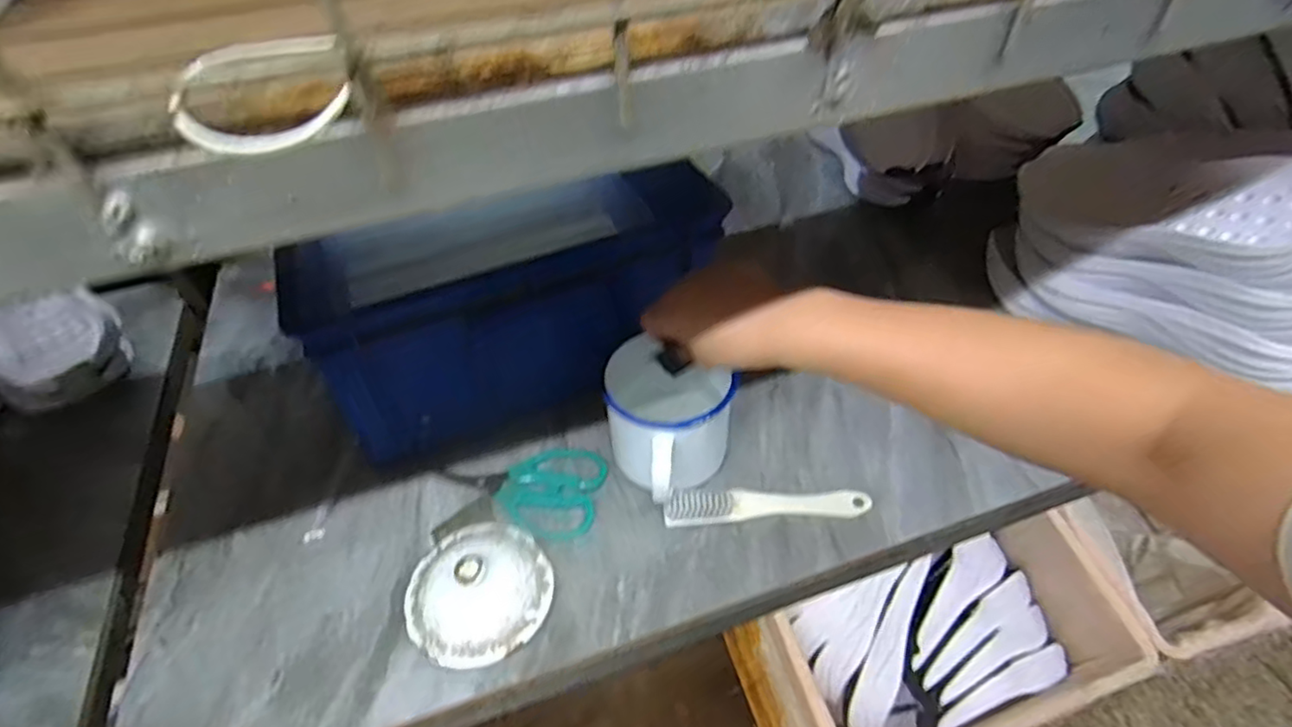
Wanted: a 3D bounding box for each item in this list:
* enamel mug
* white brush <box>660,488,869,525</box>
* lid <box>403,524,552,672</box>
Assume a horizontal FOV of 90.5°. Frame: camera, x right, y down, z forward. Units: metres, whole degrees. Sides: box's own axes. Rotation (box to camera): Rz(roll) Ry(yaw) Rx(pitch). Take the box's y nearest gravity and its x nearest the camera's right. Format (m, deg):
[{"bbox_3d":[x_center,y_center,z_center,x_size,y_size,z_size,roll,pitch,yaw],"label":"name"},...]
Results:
[{"bbox_3d":[0.015,0.048,0.516,0.091,0.094,0.122,10,47,12],"label":"enamel mug"},{"bbox_3d":[0.096,0.112,0.510,0.161,0.014,0.028,-3,45,-1],"label":"white brush"},{"bbox_3d":[-0.121,0.156,0.454,0.099,0.048,0.102,-1,45,1],"label":"lid"}]

